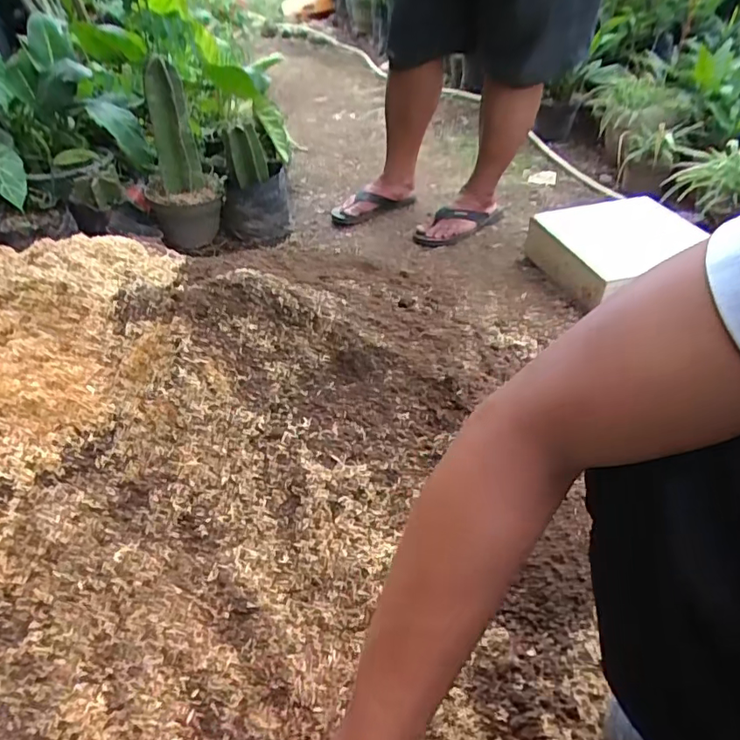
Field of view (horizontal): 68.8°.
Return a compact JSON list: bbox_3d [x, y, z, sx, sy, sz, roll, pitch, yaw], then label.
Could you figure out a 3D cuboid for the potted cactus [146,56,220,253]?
[{"bbox_3d":[-0.460,-0.489,1.283,0.171,0.391,0.165,-14,42,-17],"label":"potted cactus"}]

